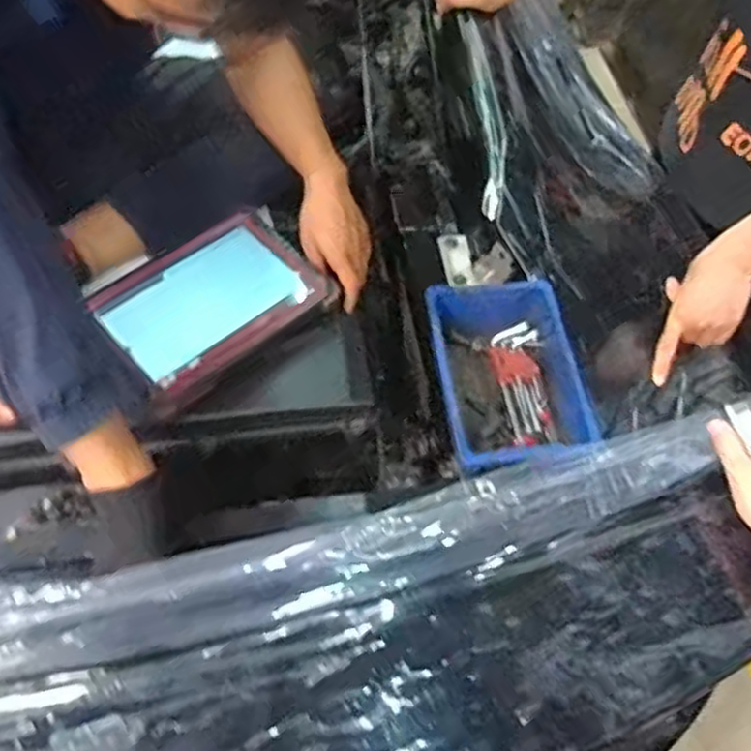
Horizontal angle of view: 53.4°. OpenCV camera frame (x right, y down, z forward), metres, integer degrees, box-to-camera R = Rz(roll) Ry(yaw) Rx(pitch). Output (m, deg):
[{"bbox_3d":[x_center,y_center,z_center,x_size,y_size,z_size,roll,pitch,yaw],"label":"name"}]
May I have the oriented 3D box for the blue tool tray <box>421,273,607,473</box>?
[{"bbox_3d":[0.148,0.009,0.873,0.162,0.082,0.236,-7,57,-9],"label":"blue tool tray"}]

